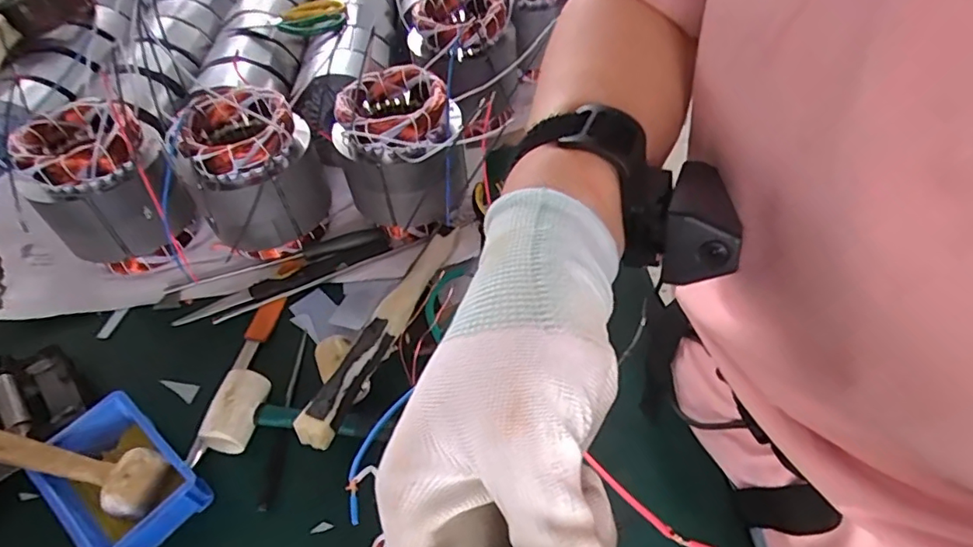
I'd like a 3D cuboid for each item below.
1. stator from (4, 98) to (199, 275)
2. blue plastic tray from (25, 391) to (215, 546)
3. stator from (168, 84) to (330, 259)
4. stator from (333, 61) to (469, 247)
[{"bbox_3d":[-0.463,-0.097,0.685,0.147,0.175,0.141,34,59,25],"label":"stator"},{"bbox_3d":[-0.348,0.195,0.526,0.150,0.054,0.099,34,59,25],"label":"blue plastic tray"},{"bbox_3d":[-0.283,-0.119,0.692,0.146,0.176,0.129,-17,53,-12],"label":"stator"},{"bbox_3d":[-0.102,-0.138,0.693,0.143,0.182,0.148,-16,52,-11],"label":"stator"}]

